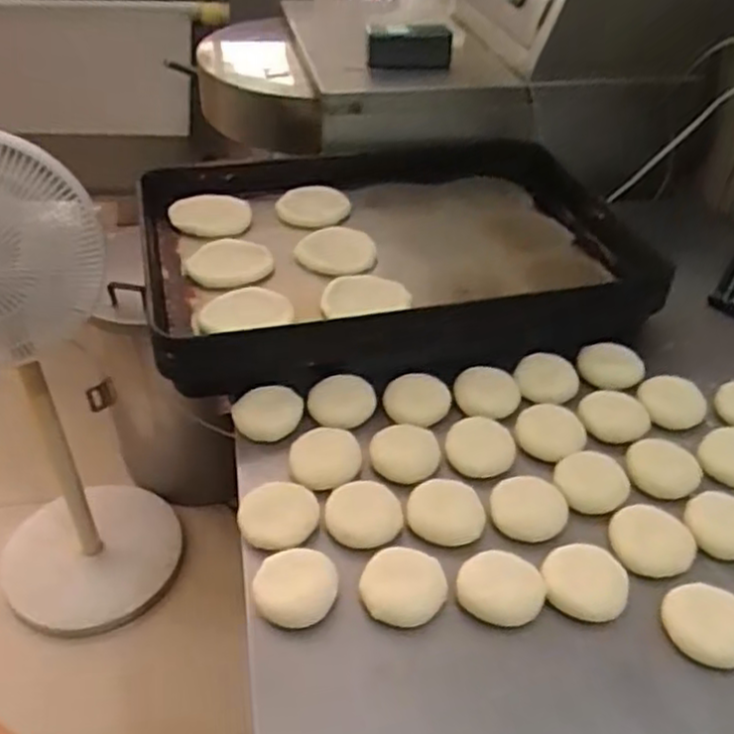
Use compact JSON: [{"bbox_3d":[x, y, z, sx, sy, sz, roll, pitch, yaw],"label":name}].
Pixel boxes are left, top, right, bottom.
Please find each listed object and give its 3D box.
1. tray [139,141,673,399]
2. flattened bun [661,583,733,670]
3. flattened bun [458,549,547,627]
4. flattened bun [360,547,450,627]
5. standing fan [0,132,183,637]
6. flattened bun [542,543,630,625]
[{"bbox_3d":[0.027,-0.162,0.952,0.575,0.068,0.431,-8,40,-12],"label":"tray"},{"bbox_3d":[0.271,0.203,0.589,0.068,0.025,0.061,21,44,21],"label":"flattened bun"},{"bbox_3d":[0.109,0.182,0.608,0.068,0.034,0.053,8,41,7],"label":"flattened bun"},{"bbox_3d":[0.030,0.181,0.611,0.066,0.032,0.065,2,41,-1],"label":"flattened bun"},{"bbox_3d":[-0.556,0.069,1.231,0.326,0.883,0.308,-24,46,-29],"label":"standing fan"},{"bbox_3d":[0.181,0.177,0.614,0.065,0.018,0.063,2,41,-1],"label":"flattened bun"}]

